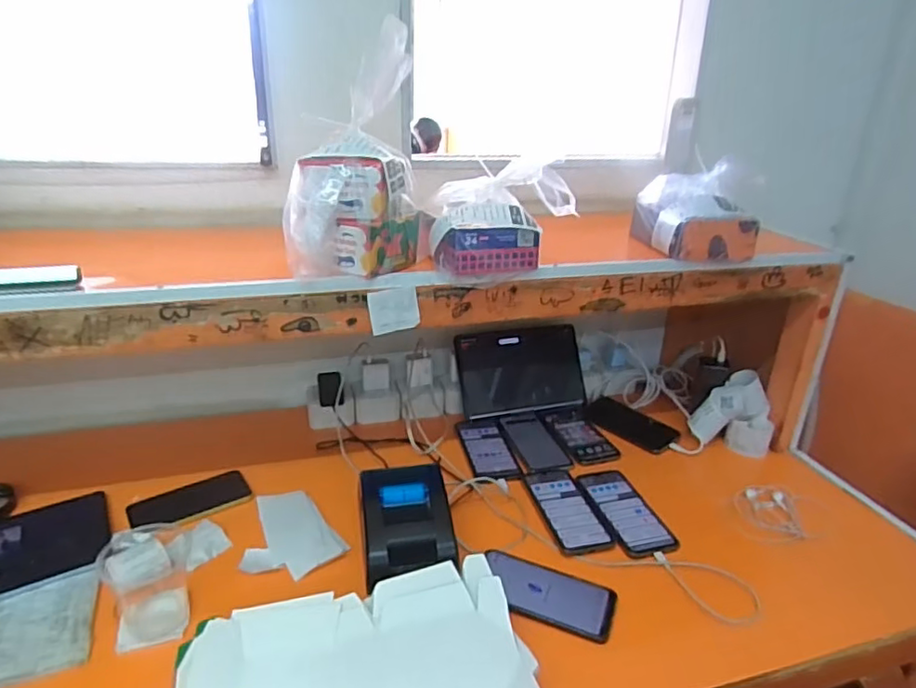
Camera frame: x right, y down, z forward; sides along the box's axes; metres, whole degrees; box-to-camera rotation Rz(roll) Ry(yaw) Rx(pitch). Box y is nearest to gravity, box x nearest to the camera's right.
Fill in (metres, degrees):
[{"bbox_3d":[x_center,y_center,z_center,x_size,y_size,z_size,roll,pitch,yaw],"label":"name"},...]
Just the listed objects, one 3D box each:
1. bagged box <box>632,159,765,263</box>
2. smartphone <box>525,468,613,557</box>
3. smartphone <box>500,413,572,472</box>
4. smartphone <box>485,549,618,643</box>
[{"bbox_3d":[0.347,-0.195,0.894,0.116,0.100,0.173,-1,24,-7],"label":"bagged box"},{"bbox_3d":[0.159,0.240,0.878,0.080,0.015,0.168,-4,25,-14],"label":"smartphone"},{"bbox_3d":[0.133,0.168,1.037,0.080,0.006,0.171,-4,25,-13],"label":"smartphone"},{"bbox_3d":[0.110,0.298,0.734,0.159,0.016,0.090,11,25,19],"label":"smartphone"}]

